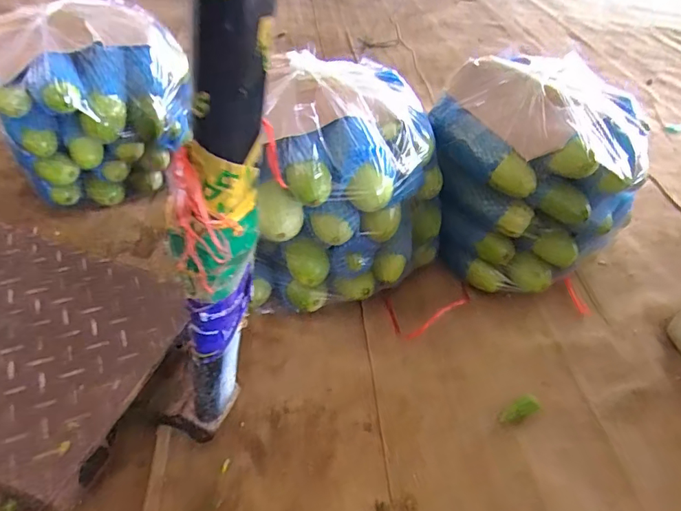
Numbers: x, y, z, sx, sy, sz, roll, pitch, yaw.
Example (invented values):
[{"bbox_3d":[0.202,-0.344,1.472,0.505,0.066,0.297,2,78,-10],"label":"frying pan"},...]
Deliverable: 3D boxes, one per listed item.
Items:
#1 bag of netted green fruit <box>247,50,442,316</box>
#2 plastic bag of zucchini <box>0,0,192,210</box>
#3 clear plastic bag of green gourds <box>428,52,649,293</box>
[{"bbox_3d":[-0.005,-0.103,0.748,0.326,0.307,0.272,1,43,-7],"label":"bag of netted green fruit"},{"bbox_3d":[-0.437,-0.250,0.867,0.328,0.324,0.248,-12,46,-20],"label":"plastic bag of zucchini"},{"bbox_3d":[0.302,-0.120,0.802,0.319,0.317,0.239,24,45,16],"label":"clear plastic bag of green gourds"}]

